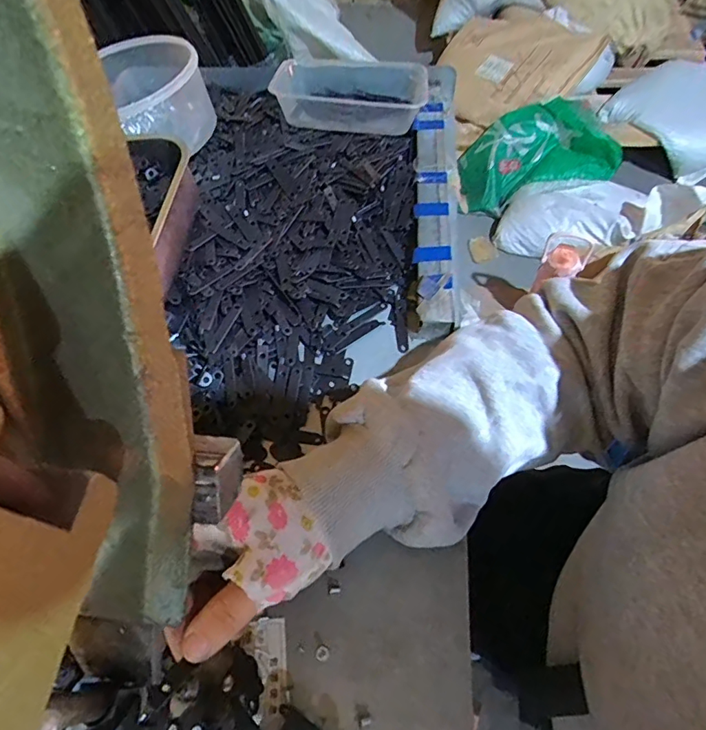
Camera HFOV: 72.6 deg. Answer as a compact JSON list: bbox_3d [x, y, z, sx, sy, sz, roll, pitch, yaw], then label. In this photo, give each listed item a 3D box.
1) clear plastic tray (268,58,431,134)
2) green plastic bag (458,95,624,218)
[{"bbox_3d":[-0.002,-0.306,0.534,0.166,0.030,0.098,9,60,7],"label":"clear plastic tray"},{"bbox_3d":[0.641,-0.706,1.674,0.538,0.217,0.322,-20,61,-10],"label":"green plastic bag"}]

